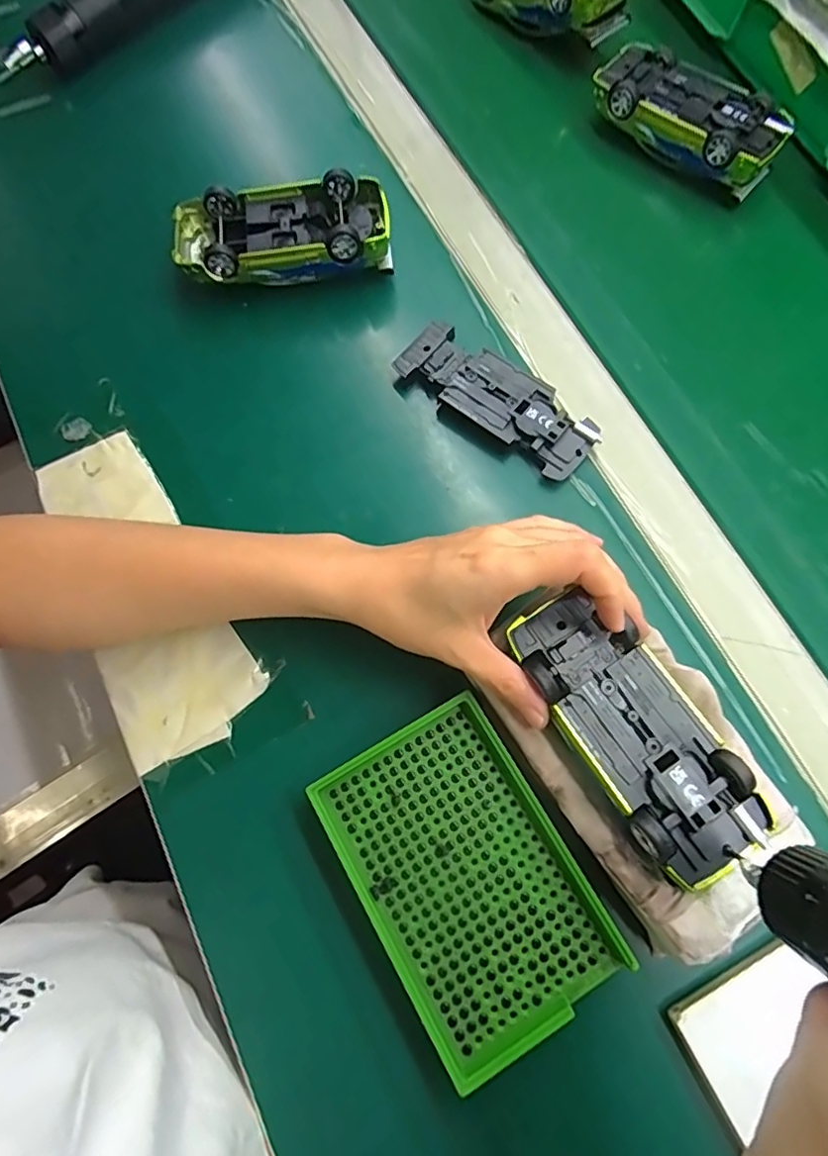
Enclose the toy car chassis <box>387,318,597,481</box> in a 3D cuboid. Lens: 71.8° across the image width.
[{"bbox_3d":[0.049,-0.107,0.341,0.123,0.015,0.046,38,76,11],"label":"toy car chassis"}]

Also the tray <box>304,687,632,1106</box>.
[{"bbox_3d":[0.023,0.136,0.266,0.091,0.024,0.134,-29,75,-9],"label":"tray"}]

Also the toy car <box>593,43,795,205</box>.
[{"bbox_3d":[0.186,-0.313,0.396,0.127,0.038,0.057,42,77,12],"label":"toy car"}]

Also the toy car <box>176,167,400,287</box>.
[{"bbox_3d":[-0.082,-0.214,0.364,0.133,0.039,0.060,-4,72,-1],"label":"toy car"}]

